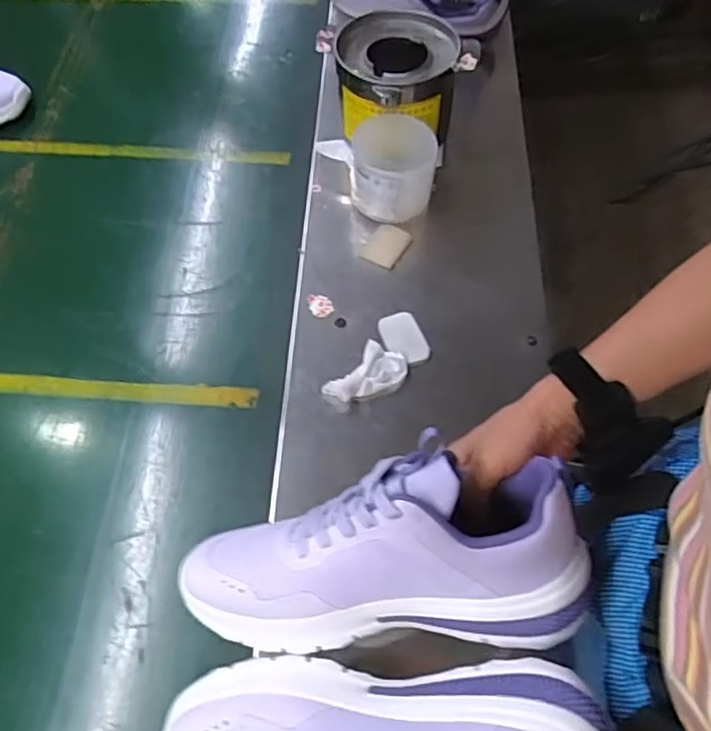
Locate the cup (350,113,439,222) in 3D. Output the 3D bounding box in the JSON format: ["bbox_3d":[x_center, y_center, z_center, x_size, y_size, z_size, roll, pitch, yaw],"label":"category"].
[{"bbox_3d":[0.044,-0.223,0.701,0.090,0.084,0.093,-1,62,1],"label":"cup"}]

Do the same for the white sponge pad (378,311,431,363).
[{"bbox_3d":[0.050,-0.030,0.635,0.042,0.004,0.059,-20,63,-8],"label":"white sponge pad"}]

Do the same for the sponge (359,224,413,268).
[{"bbox_3d":[0.035,-0.138,0.696,0.041,0.004,0.058,25,66,14],"label":"sponge"}]

